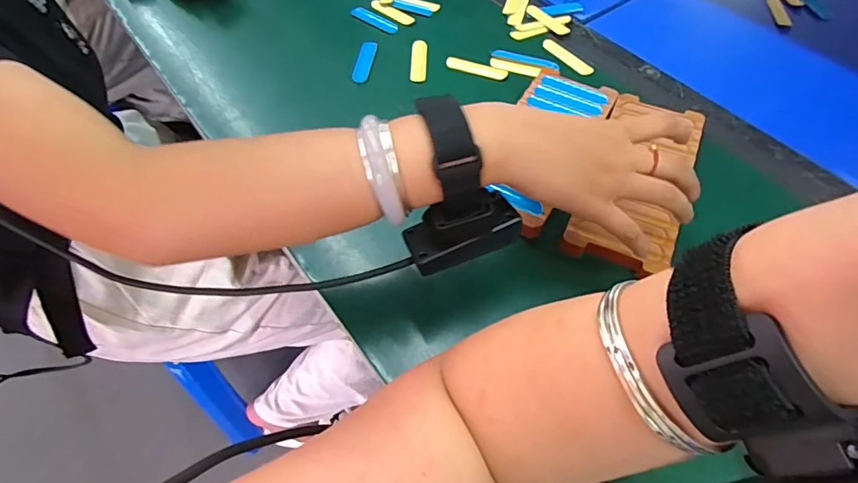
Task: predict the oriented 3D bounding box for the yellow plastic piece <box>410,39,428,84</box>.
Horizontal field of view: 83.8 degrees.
[{"bbox_3d":[-0.010,-0.181,0.476,0.016,0.004,0.060,2,58,2],"label":"yellow plastic piece"}]

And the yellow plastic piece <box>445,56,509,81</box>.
[{"bbox_3d":[0.047,-0.169,0.467,0.060,0.005,0.015,18,60,12],"label":"yellow plastic piece"}]

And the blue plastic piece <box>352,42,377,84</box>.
[{"bbox_3d":[-0.064,-0.179,0.475,0.017,0.004,0.058,7,59,6],"label":"blue plastic piece"}]

